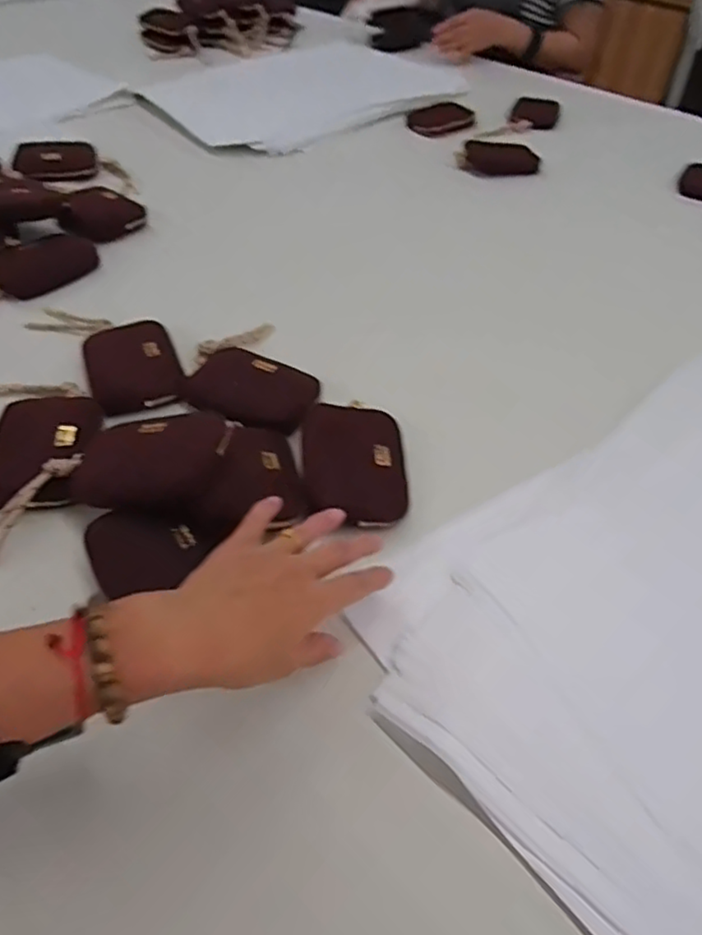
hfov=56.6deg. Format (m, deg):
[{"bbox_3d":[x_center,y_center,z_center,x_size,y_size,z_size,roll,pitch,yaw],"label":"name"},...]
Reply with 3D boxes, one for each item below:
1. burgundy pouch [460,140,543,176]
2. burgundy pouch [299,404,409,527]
[{"bbox_3d":[0.218,-0.456,0.961,0.119,0.024,0.070,-6,47,-8],"label":"burgundy pouch"},{"bbox_3d":[0.001,-0.005,0.521,0.080,0.019,0.118,-2,47,-4],"label":"burgundy pouch"}]

